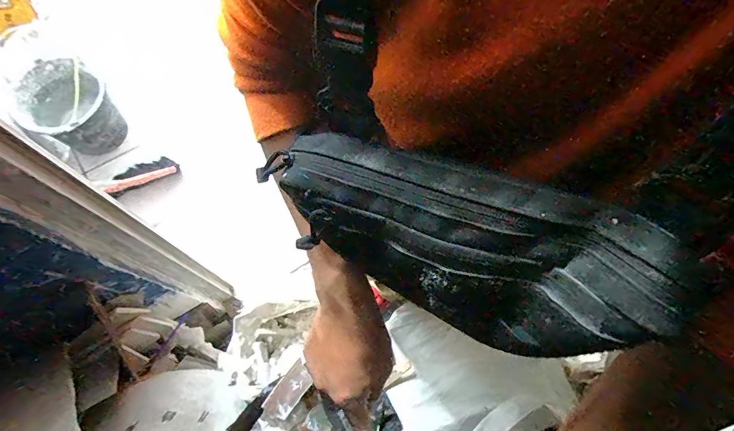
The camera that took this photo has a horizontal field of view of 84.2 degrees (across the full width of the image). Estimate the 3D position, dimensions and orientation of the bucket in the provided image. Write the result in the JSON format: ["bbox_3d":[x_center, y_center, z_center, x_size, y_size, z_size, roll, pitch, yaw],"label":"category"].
[{"bbox_3d":[-0.934,-0.338,1.290,0.232,0.247,0.236,1,70,-2],"label":"bucket"}]

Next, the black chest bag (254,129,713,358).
[{"bbox_3d":[0.049,0.018,0.240,0.201,0.105,0.067,22,70,20],"label":"black chest bag"}]

